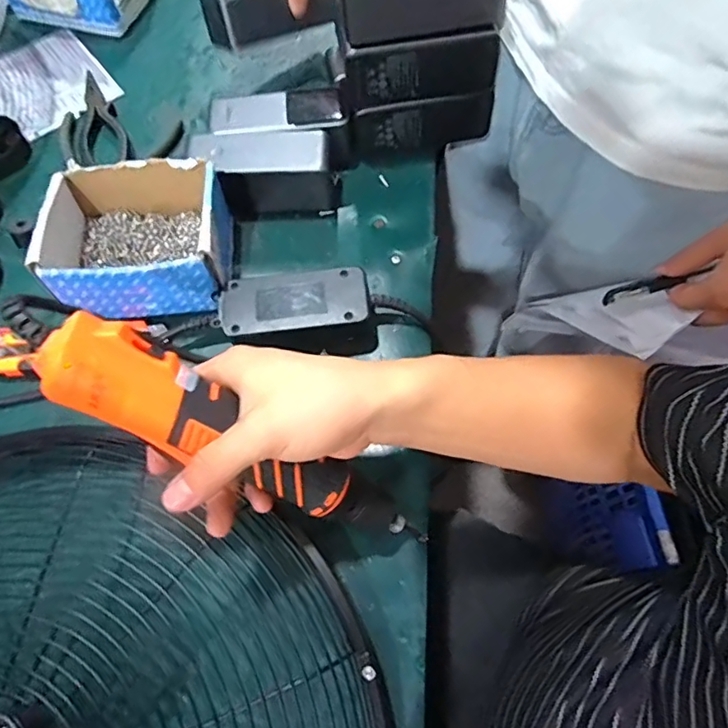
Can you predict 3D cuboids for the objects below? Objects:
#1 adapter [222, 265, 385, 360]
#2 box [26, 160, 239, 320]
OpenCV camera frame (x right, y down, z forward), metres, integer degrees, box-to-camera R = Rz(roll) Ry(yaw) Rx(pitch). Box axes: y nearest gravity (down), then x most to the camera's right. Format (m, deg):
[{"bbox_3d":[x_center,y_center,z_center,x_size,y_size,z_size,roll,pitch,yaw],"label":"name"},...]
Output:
[{"bbox_3d":[-0.052,-0.044,0.445,0.122,0.037,0.062,-3,66,-1],"label":"adapter"},{"bbox_3d":[-0.184,-0.106,0.450,0.137,0.080,0.118,-4,66,-1],"label":"box"}]

